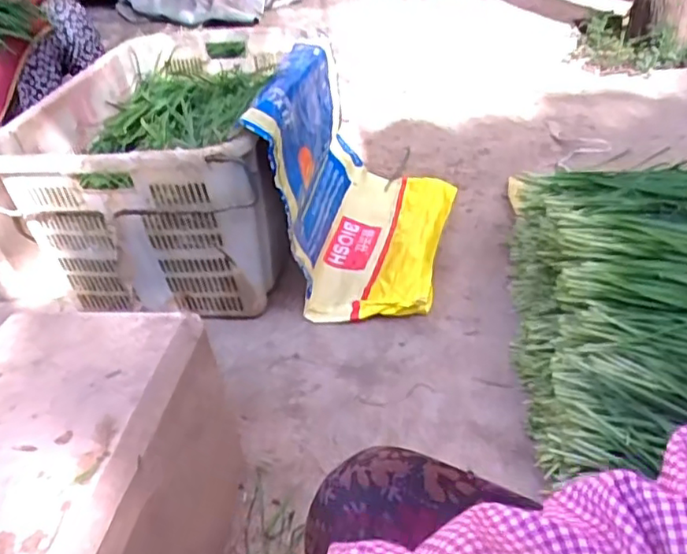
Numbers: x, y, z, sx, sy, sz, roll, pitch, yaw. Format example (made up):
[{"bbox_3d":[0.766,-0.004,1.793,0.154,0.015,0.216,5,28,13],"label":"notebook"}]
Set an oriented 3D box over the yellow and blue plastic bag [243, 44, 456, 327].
[{"bbox_3d":[0.051,-0.206,1.184,0.269,0.414,0.537,4,36,15],"label":"yellow and blue plastic bag"}]

